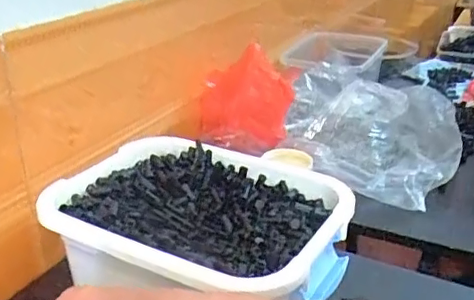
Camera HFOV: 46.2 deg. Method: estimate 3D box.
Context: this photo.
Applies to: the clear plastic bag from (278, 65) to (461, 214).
[{"bbox_3d":[0.192,-0.035,0.819,0.259,0.074,0.285,14,28,25],"label":"clear plastic bag"}]

